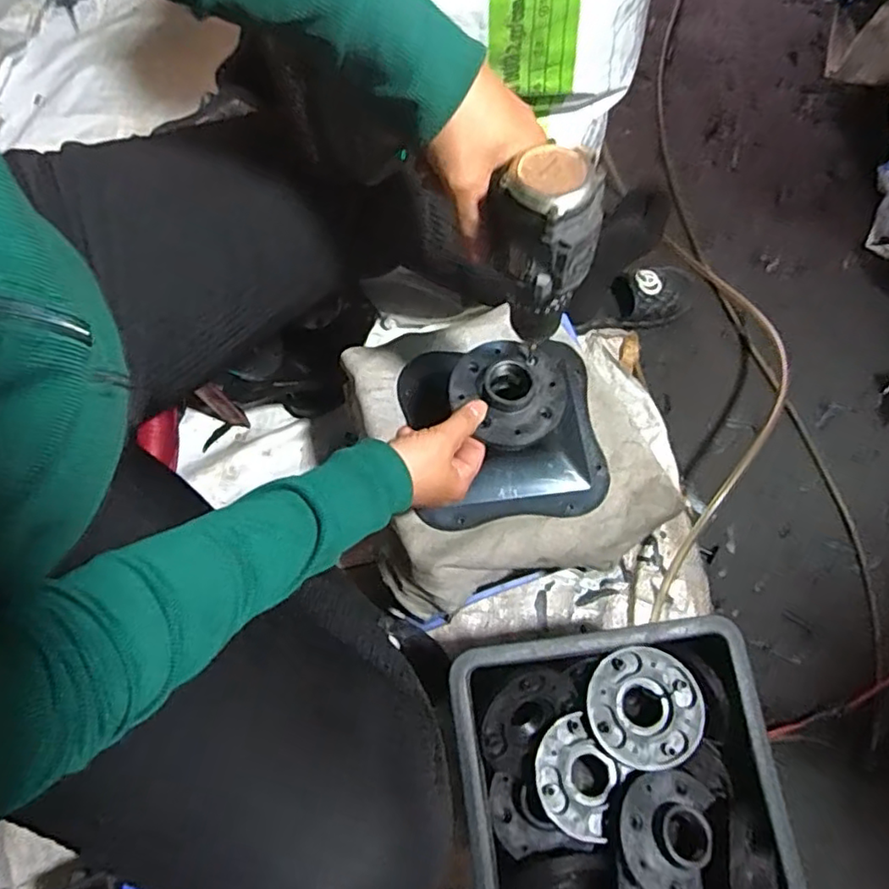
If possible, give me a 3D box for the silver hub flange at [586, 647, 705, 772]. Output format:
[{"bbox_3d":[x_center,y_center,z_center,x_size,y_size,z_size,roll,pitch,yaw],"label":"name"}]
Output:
[{"bbox_3d":[0.175,0.229,0.537,0.096,0.015,0.095,0,70,0],"label":"silver hub flange"}]

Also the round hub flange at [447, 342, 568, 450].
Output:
[{"bbox_3d":[0.053,-0.046,0.509,0.094,0.019,0.091,0,70,0],"label":"round hub flange"}]

